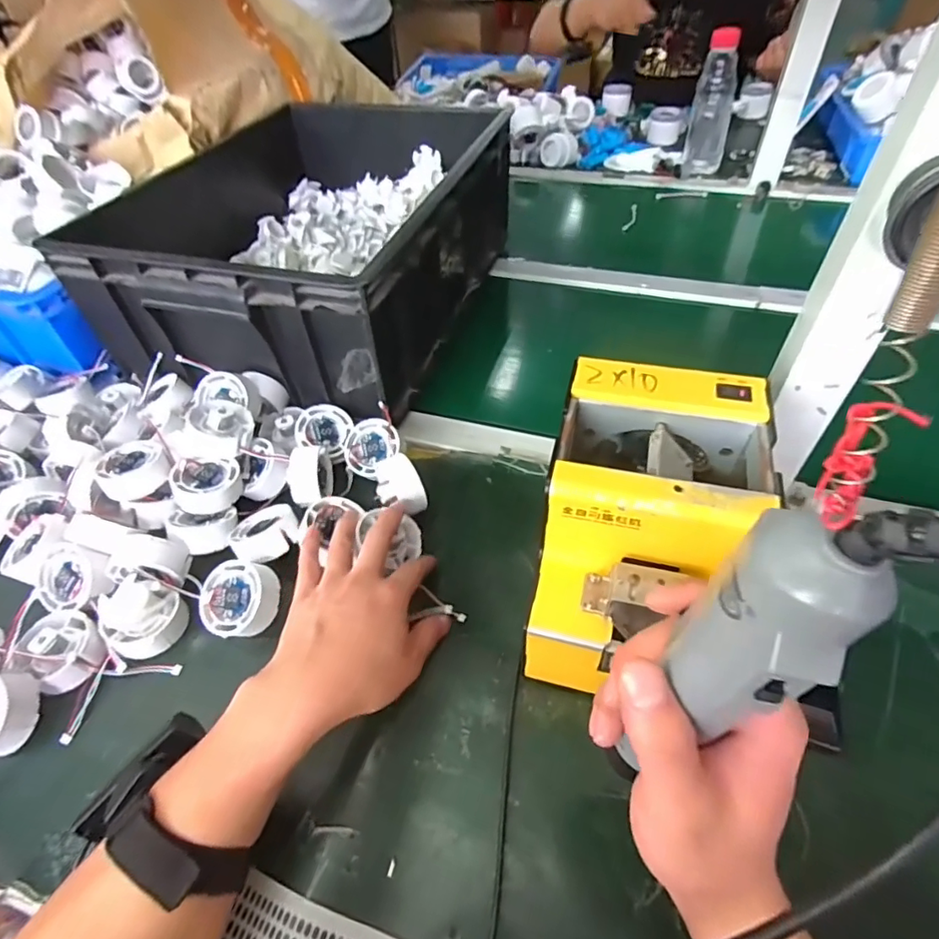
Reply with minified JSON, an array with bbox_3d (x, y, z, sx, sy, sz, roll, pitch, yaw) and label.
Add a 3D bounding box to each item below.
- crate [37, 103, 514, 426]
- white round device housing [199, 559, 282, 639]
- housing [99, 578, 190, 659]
[{"bbox_3d":[-0.179,-0.282,0.659,0.365,0.163,0.465,13,51,15],"label":"crate"},{"bbox_3d":[-0.173,0.099,0.409,0.054,0.022,0.054,4,71,18],"label":"white round device housing"},{"bbox_3d":[-0.245,0.111,0.406,0.047,0.036,0.048,-2,48,2],"label":"housing"}]

